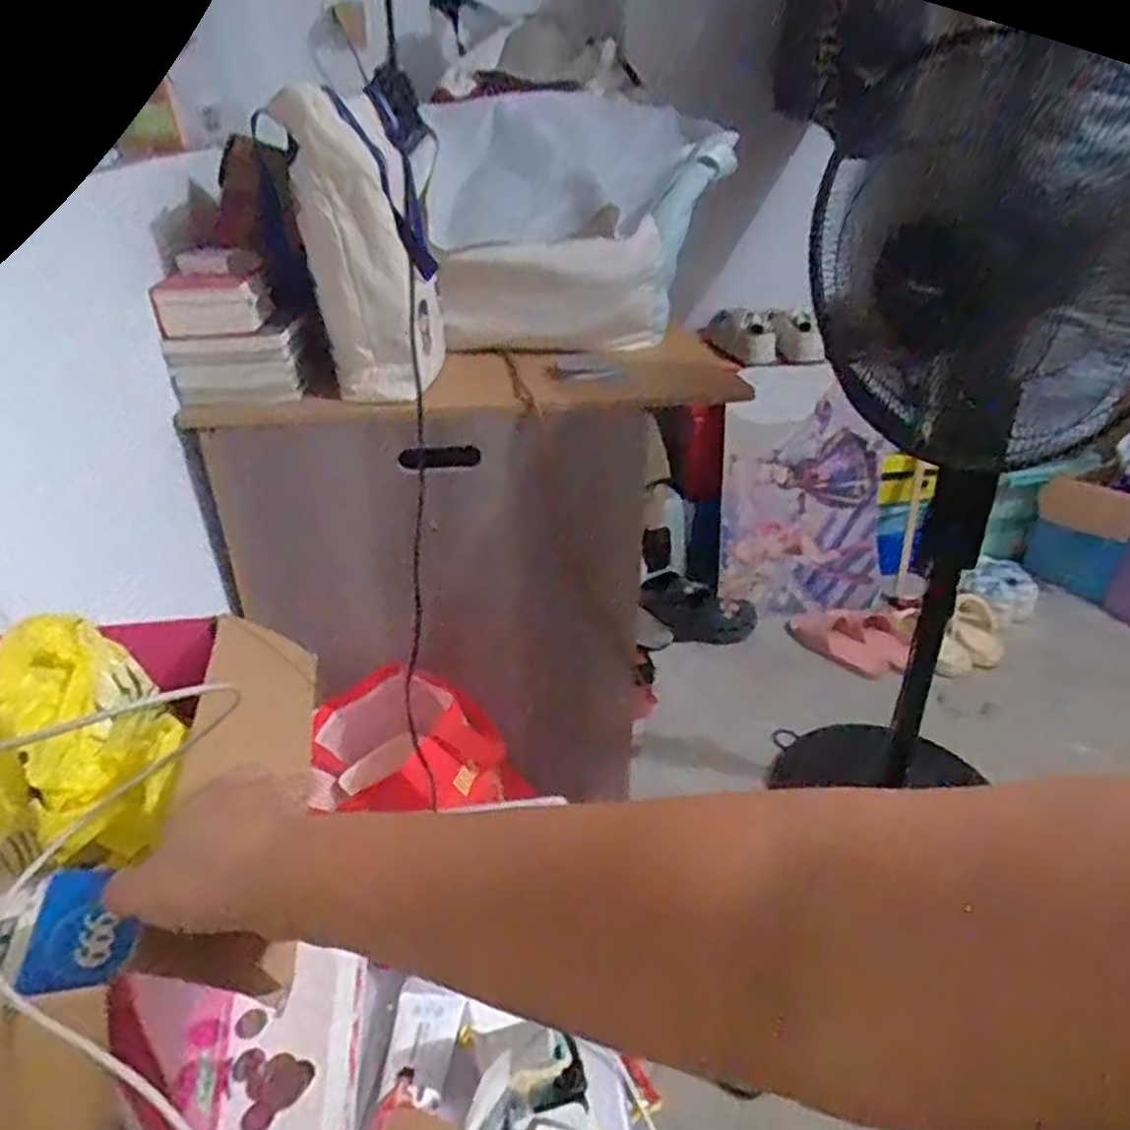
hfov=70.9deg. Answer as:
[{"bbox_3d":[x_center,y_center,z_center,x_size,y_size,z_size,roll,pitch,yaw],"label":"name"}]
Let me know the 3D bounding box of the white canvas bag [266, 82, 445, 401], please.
[{"bbox_3d":[-0.248,-0.401,1.003,0.143,0.338,0.166,-6,29,-3],"label":"white canvas bag"}]

